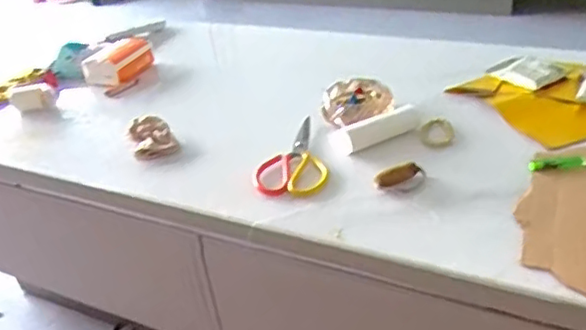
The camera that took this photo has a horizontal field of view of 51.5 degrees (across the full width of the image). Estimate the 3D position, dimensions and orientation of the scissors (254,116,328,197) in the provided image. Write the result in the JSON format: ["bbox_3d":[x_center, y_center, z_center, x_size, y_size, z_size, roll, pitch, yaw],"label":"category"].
[{"bbox_3d":[0.019,-0.012,0.950,0.101,0.018,0.190,18,42,21],"label":"scissors"}]

